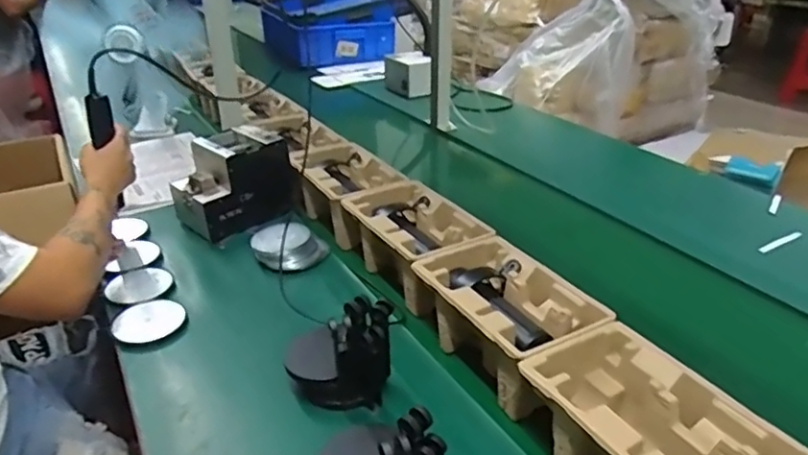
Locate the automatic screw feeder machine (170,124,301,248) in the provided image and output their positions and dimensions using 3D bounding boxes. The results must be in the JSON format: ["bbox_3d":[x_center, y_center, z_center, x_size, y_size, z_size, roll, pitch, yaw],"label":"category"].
[{"bbox_3d":[-0.319,-0.087,1.120,0.196,0.154,0.157,-24,40,-34],"label":"automatic screw feeder machine"}]

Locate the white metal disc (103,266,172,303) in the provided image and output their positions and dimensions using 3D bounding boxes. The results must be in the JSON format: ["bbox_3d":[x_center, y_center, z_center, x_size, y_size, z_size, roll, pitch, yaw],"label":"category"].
[{"bbox_3d":[-0.417,0.091,0.948,0.080,0.011,0.091,27,40,34],"label":"white metal disc"}]

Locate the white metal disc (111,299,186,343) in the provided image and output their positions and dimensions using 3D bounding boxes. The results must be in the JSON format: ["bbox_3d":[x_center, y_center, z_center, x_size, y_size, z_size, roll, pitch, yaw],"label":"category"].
[{"bbox_3d":[-0.362,0.133,0.861,0.093,0.014,0.083,-6,33,-10],"label":"white metal disc"}]

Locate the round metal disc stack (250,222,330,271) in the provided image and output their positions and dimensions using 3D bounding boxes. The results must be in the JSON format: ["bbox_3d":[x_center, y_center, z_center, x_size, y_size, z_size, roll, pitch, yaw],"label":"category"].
[{"bbox_3d":[-0.184,0.032,1.005,0.116,0.061,0.098,-23,40,-33],"label":"round metal disc stack"}]

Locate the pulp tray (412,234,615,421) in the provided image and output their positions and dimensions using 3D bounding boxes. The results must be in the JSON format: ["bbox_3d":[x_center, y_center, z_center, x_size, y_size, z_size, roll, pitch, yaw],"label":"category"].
[{"bbox_3d":[0.128,0.119,0.770,0.148,0.127,0.229,-16,36,-25],"label":"pulp tray"}]

